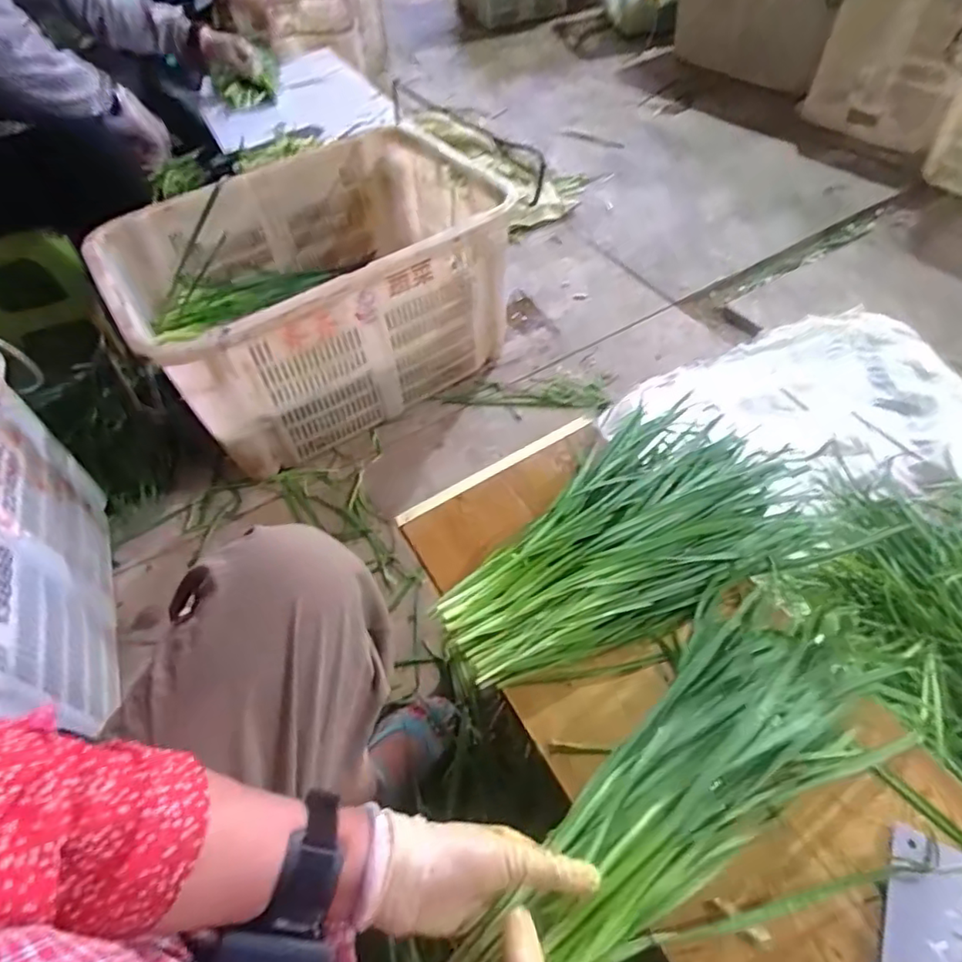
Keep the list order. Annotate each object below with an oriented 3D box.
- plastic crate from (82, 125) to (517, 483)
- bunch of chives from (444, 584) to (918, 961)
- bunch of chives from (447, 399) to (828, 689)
[{"bbox_3d":[-0.292,-0.365,1.138,0.671,0.344,0.491,-30,55,-16],"label":"plastic crate"},{"bbox_3d":[0.174,0.255,0.476,0.465,0.065,0.167,-29,56,-32],"label":"bunch of chives"},{"bbox_3d":[0.168,0.060,0.679,0.467,0.067,0.258,-32,56,-18],"label":"bunch of chives"}]

